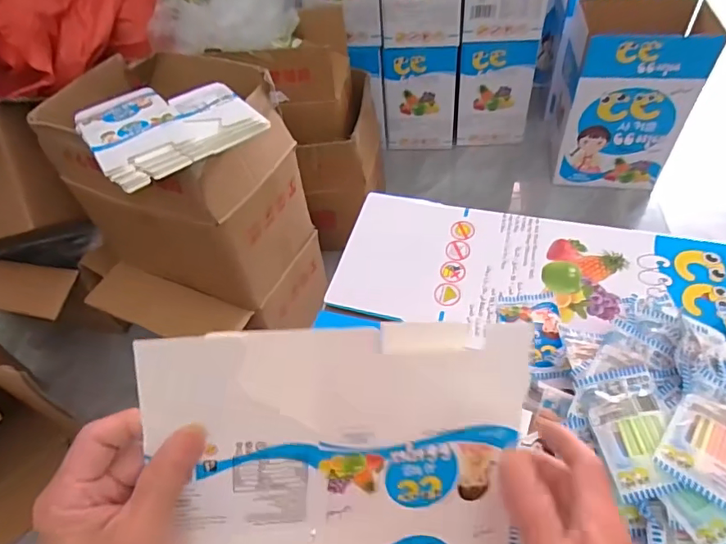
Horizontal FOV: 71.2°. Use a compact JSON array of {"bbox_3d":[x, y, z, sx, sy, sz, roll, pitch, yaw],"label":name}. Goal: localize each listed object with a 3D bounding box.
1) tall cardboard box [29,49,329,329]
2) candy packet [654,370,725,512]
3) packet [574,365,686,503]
[{"bbox_3d":[-0.351,-0.168,1.046,0.410,0.433,0.306,23,57,22],"label":"tall cardboard box"},{"bbox_3d":[0.289,0.129,0.412,0.064,0.016,0.113,31,60,27],"label":"candy packet"},{"bbox_3d":[0.226,0.131,0.425,0.058,0.017,0.107,-5,51,2],"label":"packet"}]

